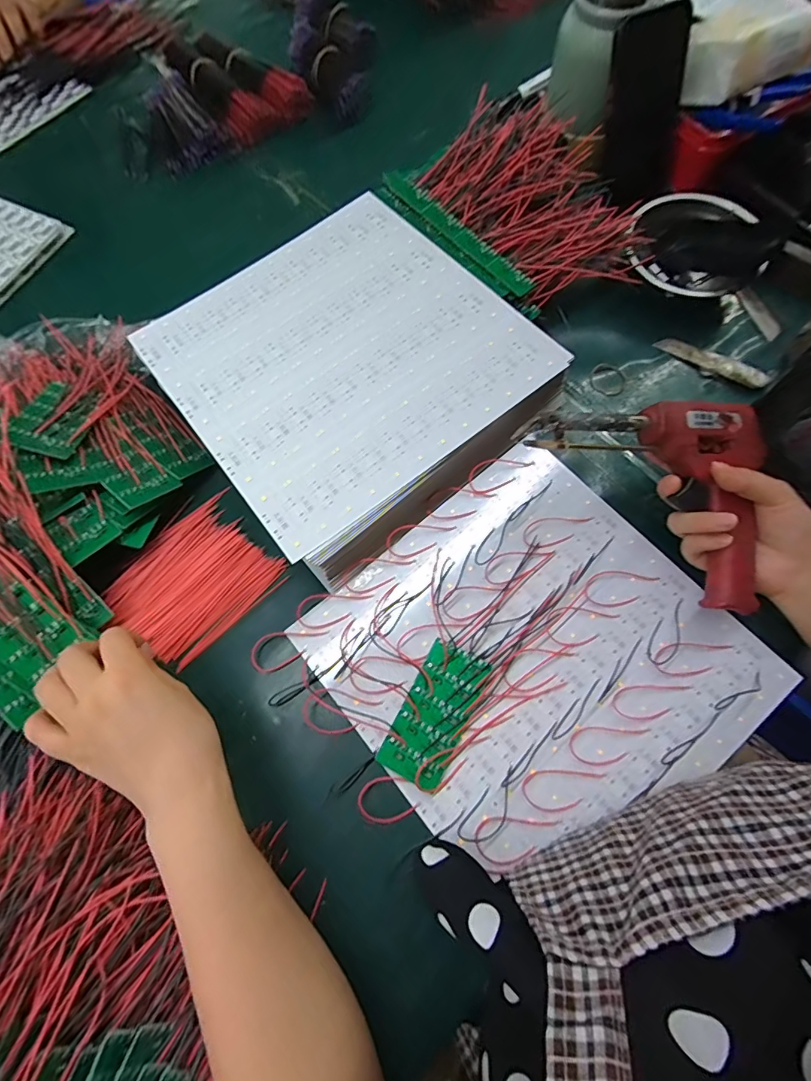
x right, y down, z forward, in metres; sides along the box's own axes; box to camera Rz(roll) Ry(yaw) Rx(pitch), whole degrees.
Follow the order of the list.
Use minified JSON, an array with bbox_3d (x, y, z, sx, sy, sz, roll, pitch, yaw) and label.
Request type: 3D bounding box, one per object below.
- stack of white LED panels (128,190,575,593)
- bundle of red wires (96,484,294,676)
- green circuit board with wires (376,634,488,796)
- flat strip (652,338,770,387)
[{"bbox_3d":[-0.050,-0.152,0.432,0.278,0.059,0.289,-37,72,-11],"label":"stack of white LED panels"},{"bbox_3d":[-0.182,0.031,0.402,0.115,0.014,0.121,42,76,16],"label":"bundle of red wires"},{"bbox_3d":[0.022,0.127,0.349,0.046,0.012,0.097,27,73,12],"label":"green circuit board with wires"},{"bbox_3d":[0.288,-0.170,0.445,0.100,0.016,0.014,34,74,14],"label":"flat strip"}]

